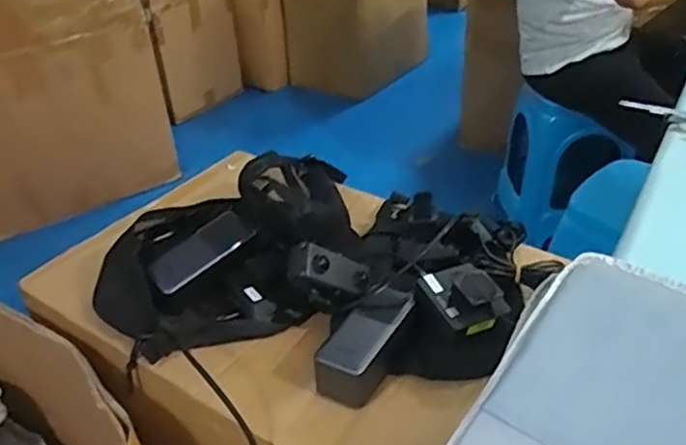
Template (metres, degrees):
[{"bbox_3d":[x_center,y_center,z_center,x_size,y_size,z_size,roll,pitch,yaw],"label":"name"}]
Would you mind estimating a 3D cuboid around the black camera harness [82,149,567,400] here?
[{"bbox_3d":[-0.027,0.038,0.769,0.447,0.088,0.385,14,39,24],"label":"black camera harness"}]

